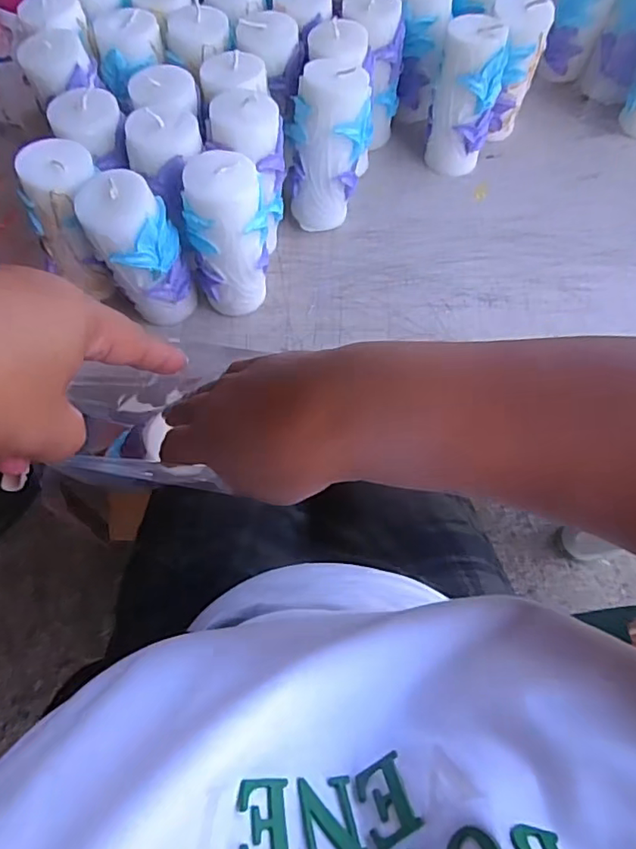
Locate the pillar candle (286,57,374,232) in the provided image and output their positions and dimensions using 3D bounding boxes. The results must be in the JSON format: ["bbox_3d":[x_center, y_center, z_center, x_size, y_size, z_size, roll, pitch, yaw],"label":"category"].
[{"bbox_3d":[0.008,-0.211,0.433,0.059,0.111,0.061,0,65,0],"label":"pillar candle"}]

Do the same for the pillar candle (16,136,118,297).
[{"bbox_3d":[-0.167,-0.140,0.391,0.049,0.101,0.053,11,65,5],"label":"pillar candle"}]

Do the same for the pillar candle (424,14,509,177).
[{"bbox_3d":[0.121,-0.267,0.464,0.051,0.106,0.051,18,66,8],"label":"pillar candle"}]

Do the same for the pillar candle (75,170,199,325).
[{"bbox_3d":[-0.119,-0.114,0.384,0.054,0.111,0.051,-23,67,-10],"label":"pillar candle"}]

